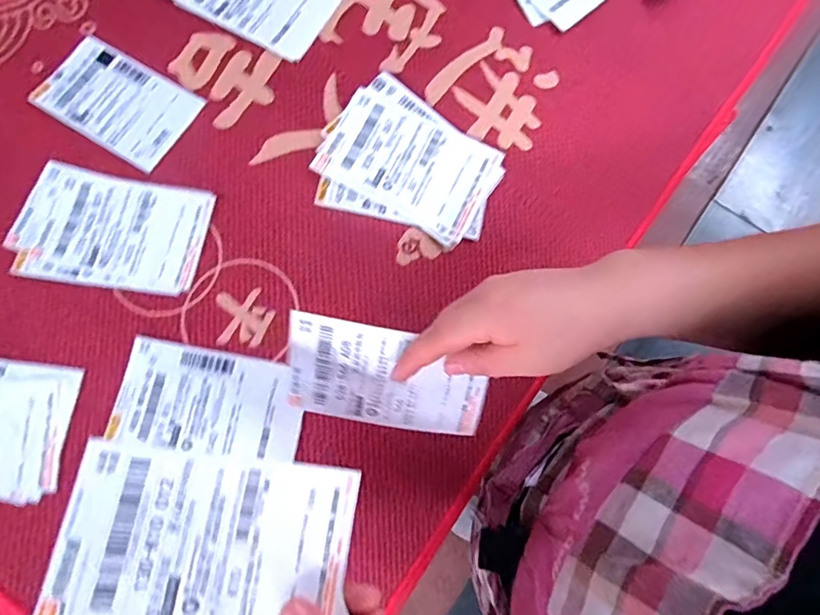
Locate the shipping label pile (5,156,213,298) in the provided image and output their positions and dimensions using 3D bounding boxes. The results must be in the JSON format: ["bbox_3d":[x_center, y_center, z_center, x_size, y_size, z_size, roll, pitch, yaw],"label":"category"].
[{"bbox_3d":[-0.232,-0.061,0.385,0.147,0.004,0.090,10,76,4],"label":"shipping label pile"}]

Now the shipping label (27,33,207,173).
[{"bbox_3d":[-0.245,-0.173,0.417,0.130,0.004,0.078,31,78,9],"label":"shipping label"}]

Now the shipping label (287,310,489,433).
[{"bbox_3d":[-0.015,0.045,0.325,0.129,0.007,0.072,11,117,0],"label":"shipping label"}]

